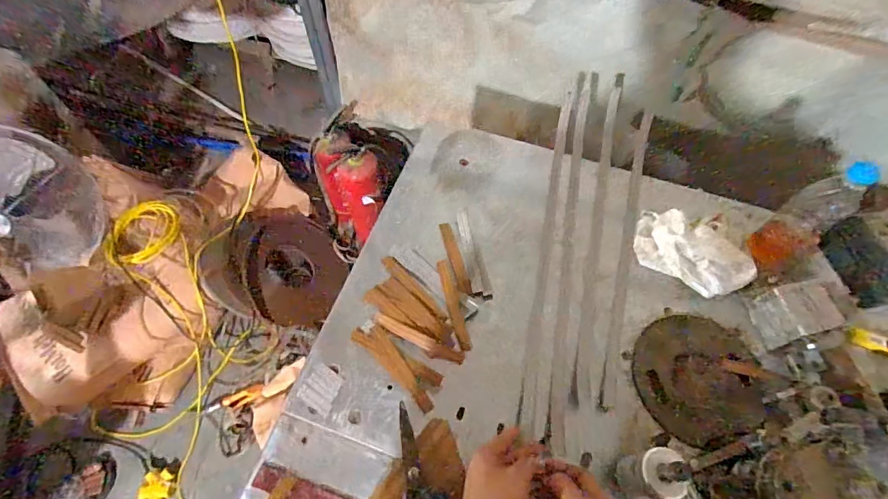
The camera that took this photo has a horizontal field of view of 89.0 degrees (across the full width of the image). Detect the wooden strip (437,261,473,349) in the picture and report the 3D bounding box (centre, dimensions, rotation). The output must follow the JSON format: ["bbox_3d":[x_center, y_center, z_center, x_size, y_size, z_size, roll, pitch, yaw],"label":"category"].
[{"bbox_3d":[0.015,0.085,0.716,0.021,0.004,0.152,-12,63,-8],"label":"wooden strip"}]

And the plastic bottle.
[{"bbox_3d":[0.574,-0.050,0.703,0.077,0.194,0.074,47,36,21],"label":"plastic bottle"}]

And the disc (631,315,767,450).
[{"bbox_3d":[0.371,0.185,0.661,0.172,0.016,0.180,1,62,-1],"label":"disc"}]

